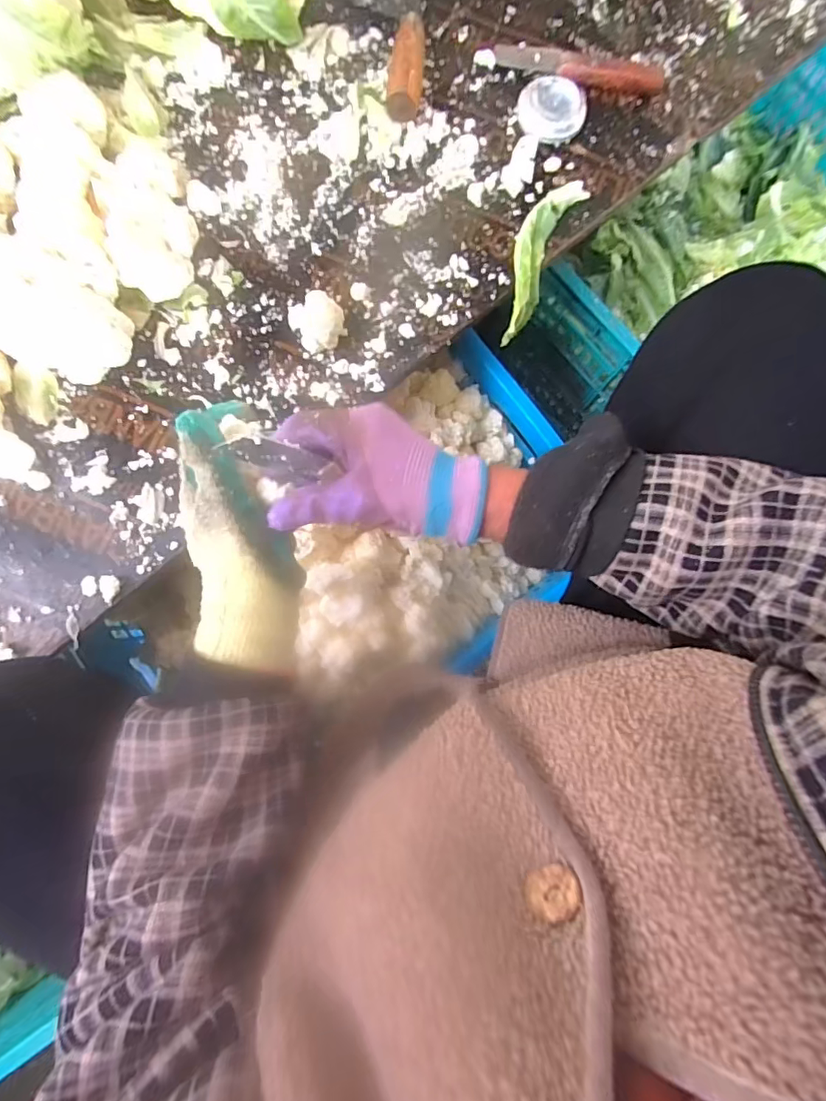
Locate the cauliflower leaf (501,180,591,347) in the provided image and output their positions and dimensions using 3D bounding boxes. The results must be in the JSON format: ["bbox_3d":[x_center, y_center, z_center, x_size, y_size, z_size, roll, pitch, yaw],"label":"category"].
[{"bbox_3d":[0.116,-0.281,0.505,0.042,0.048,0.147,25,83,1],"label":"cauliflower leaf"}]

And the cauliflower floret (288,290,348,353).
[{"bbox_3d":[-0.082,-0.198,0.458,0.043,0.034,0.043,0,83,-2],"label":"cauliflower floret"}]

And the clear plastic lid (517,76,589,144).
[{"bbox_3d":[0.134,-0.423,0.504,0.061,0.006,0.059,0,98,0],"label":"clear plastic lid"}]

